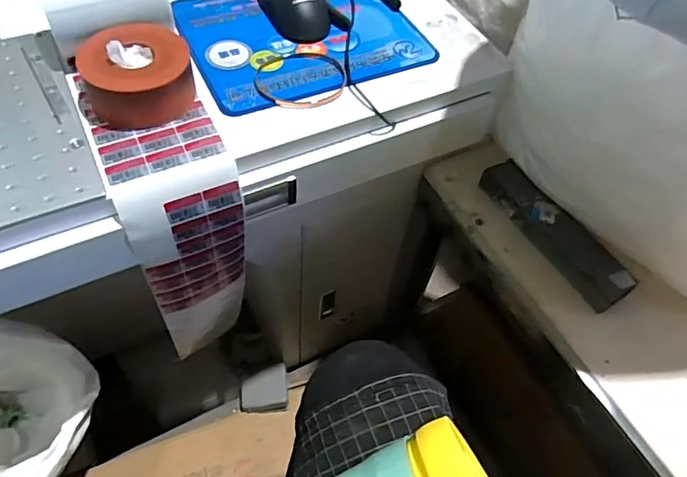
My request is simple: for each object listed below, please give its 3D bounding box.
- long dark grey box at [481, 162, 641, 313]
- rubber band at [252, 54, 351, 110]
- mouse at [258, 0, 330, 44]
[{"bbox_3d":[0.239,-0.011,0.589,0.045,0.036,0.195,-26,62,-21],"label":"long dark grey box"},{"bbox_3d":[-0.045,-0.169,0.549,0.097,0.006,0.085,-7,56,-10],"label":"rubber band"},{"bbox_3d":[-0.058,-0.280,0.609,0.070,0.034,0.115,-12,58,-13],"label":"mouse"}]

